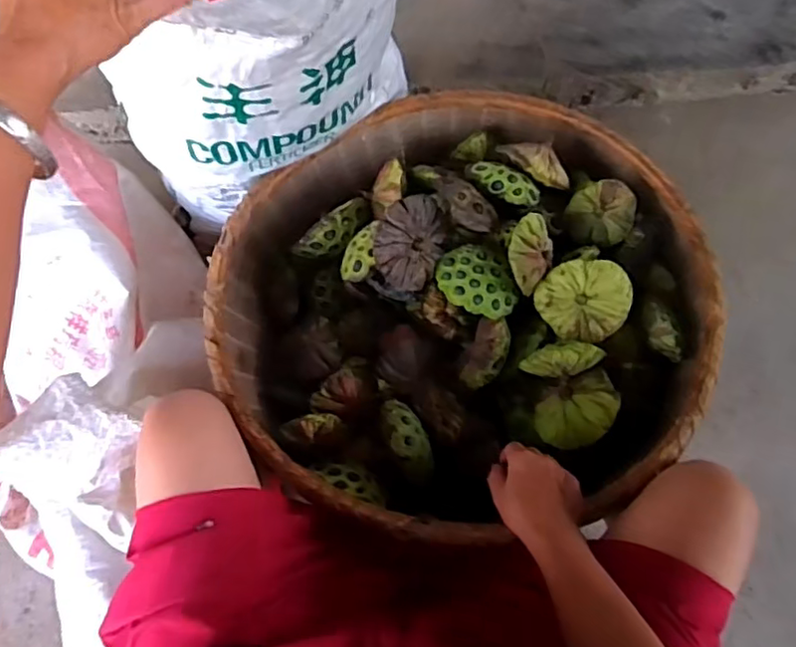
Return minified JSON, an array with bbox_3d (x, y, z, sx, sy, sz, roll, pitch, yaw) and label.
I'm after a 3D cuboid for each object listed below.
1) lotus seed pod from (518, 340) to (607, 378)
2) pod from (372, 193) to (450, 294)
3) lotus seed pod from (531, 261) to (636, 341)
[{"bbox_3d":[0.198,0.049,0.741,0.098,0.082,0.038,-7,71,-2],"label":"lotus seed pod"},{"bbox_3d":[0.010,-0.100,0.749,0.096,0.045,0.113,4,100,-33],"label":"pod"},{"bbox_3d":[0.228,-0.030,0.741,0.101,0.045,0.098,-42,79,12],"label":"lotus seed pod"}]

